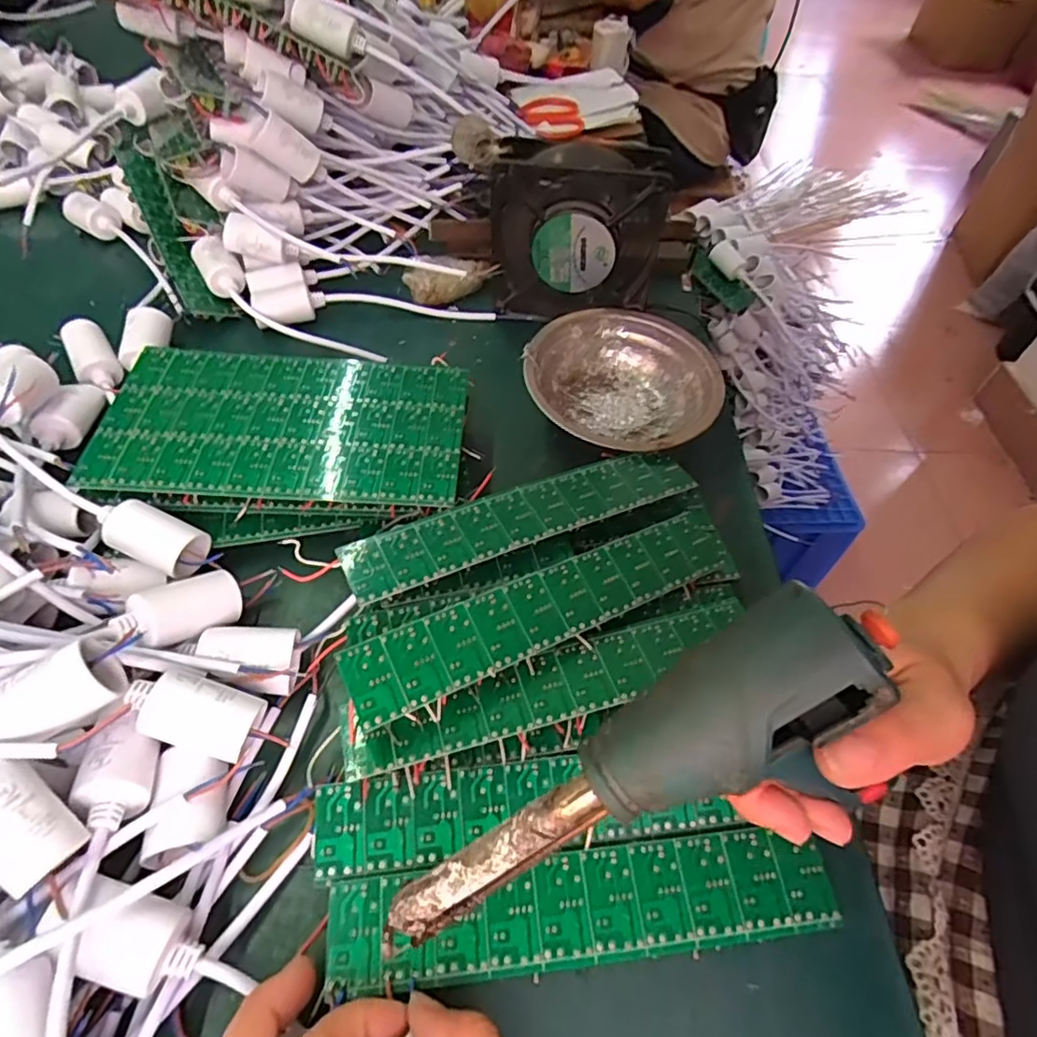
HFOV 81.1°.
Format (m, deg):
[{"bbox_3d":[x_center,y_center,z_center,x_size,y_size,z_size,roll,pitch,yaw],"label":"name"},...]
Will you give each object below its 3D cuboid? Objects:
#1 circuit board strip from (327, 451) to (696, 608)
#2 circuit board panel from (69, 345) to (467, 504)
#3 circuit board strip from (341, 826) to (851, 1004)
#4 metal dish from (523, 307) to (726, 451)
[{"bbox_3d":[0.006,-0.003,0.327,0.198,0.004,0.038,-18,54,-21],"label":"circuit board strip"},{"bbox_3d":[-0.135,-0.059,0.354,0.200,0.005,0.110,3,54,-1],"label":"circuit board panel"},{"bbox_3d":[0.028,0.155,0.244,0.200,0.004,0.039,-4,54,-6],"label":"circuit board strip"},{"bbox_3d":[0.069,-0.085,0.412,0.124,0.045,0.124,1,54,-2],"label":"metal dish"}]

